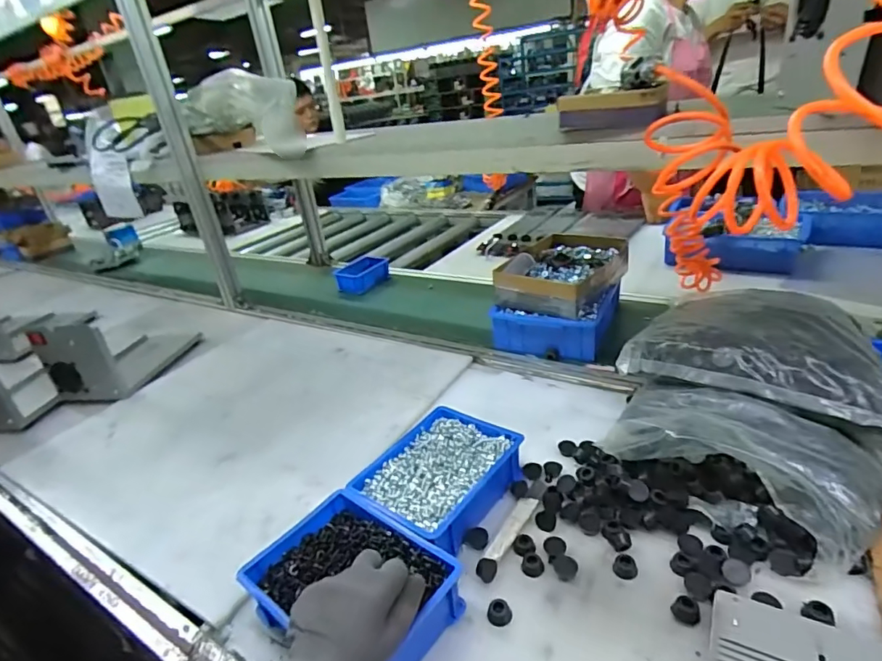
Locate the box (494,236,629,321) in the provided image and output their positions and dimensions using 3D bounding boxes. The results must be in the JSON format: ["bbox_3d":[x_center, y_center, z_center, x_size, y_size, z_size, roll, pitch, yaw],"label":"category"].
[{"bbox_3d":[0.248,-0.117,0.985,0.194,0.066,0.261,11,33,32],"label":"box"}]

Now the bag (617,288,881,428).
[{"bbox_3d":[0.429,0.019,0.651,0.311,0.068,0.196,16,35,39],"label":"bag"}]

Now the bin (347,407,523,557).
[{"bbox_3d":[0.002,0.191,0.649,0.156,0.058,0.199,15,35,38],"label":"bin"}]

